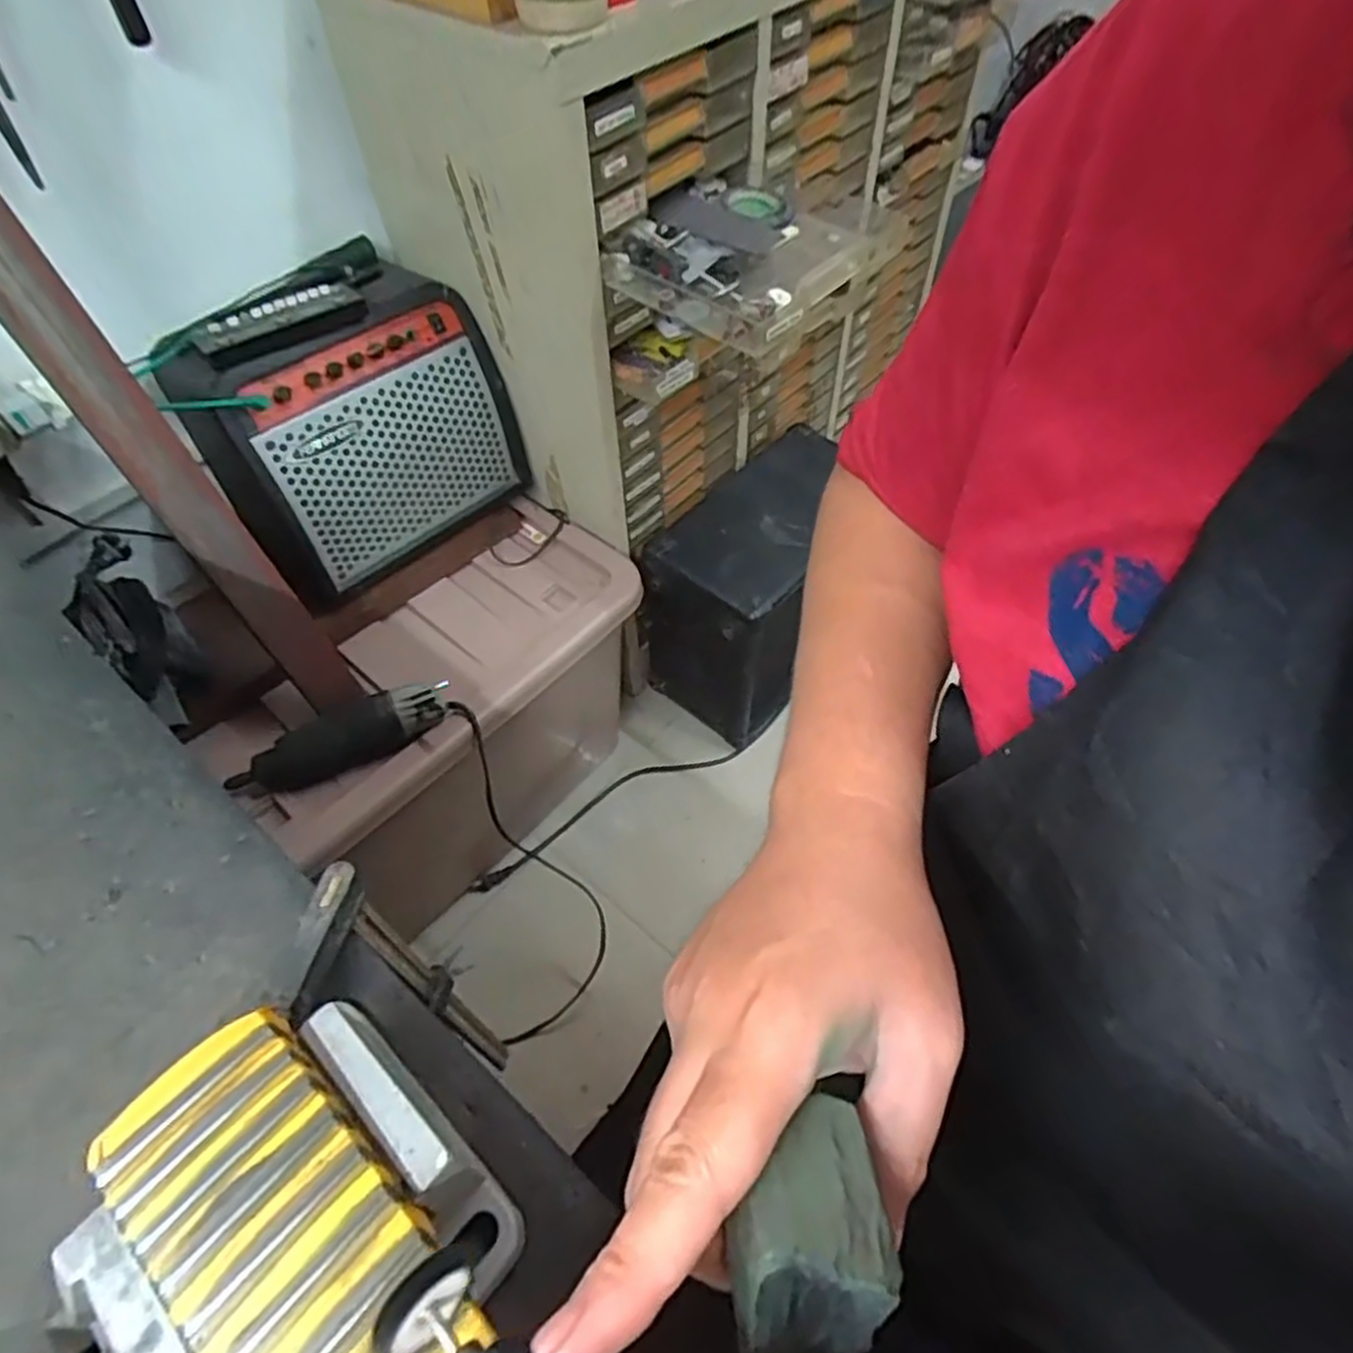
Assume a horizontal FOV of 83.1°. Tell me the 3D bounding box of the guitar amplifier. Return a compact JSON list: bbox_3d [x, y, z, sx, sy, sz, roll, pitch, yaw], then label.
[{"bbox_3d":[-0.367,-0.288,0.874,0.173,0.265,0.325,35,63,24],"label":"guitar amplifier"}]

